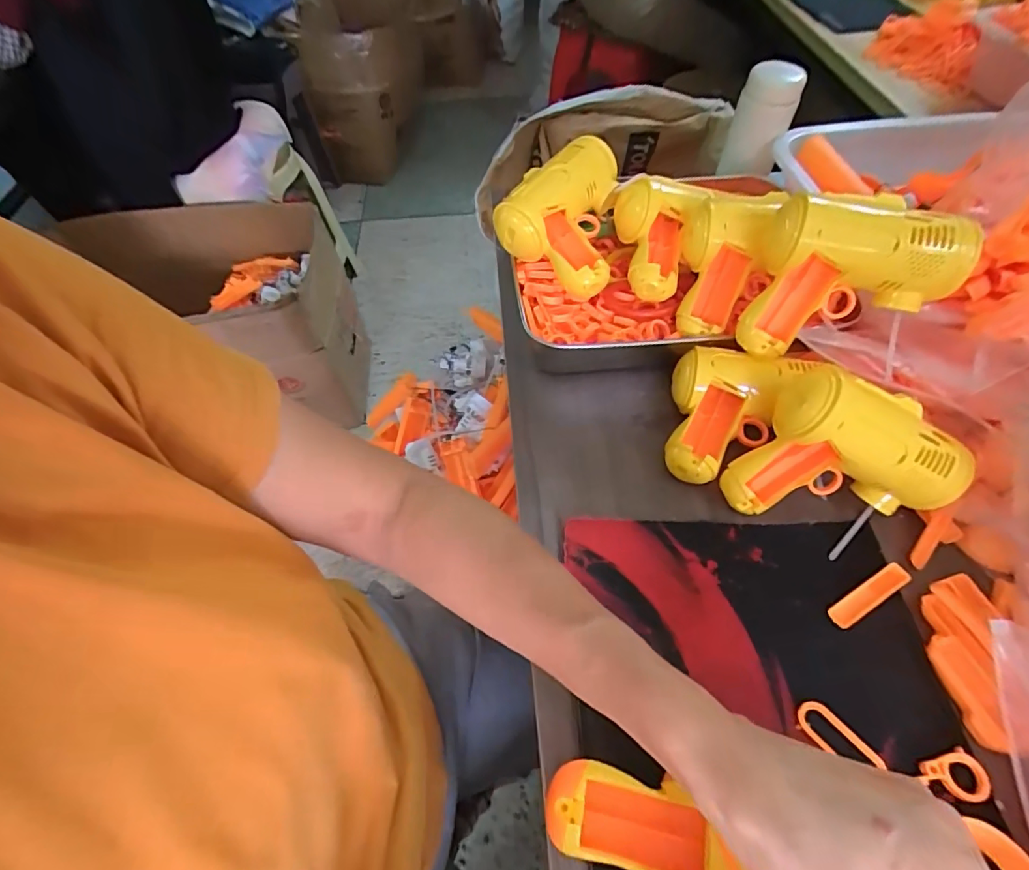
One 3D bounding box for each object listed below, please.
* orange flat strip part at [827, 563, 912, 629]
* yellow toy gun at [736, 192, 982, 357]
[{"bbox_3d":[0.244,0.109,0.348,0.063,0.010,0.016,-27,59,-16],"label":"orange flat strip part"},{"bbox_3d":[0.247,-0.114,0.376,0.134,0.112,0.059,13,39,6],"label":"yellow toy gun"}]

